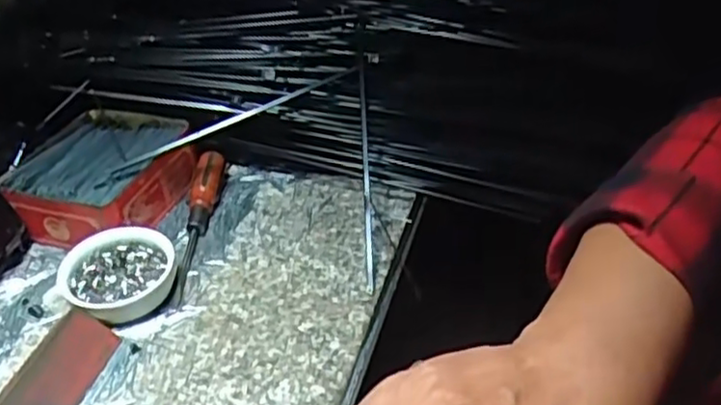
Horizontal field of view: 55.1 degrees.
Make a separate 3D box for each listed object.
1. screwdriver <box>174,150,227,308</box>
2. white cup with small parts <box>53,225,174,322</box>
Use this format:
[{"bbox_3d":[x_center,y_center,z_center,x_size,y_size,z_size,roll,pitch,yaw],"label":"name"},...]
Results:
[{"bbox_3d":[-0.118,0.012,0.500,0.023,0.026,0.142,-2,37,0],"label":"screwdriver"},{"bbox_3d":[-0.157,0.048,0.453,0.069,0.031,0.063,-2,37,1],"label":"white cup with small parts"}]

